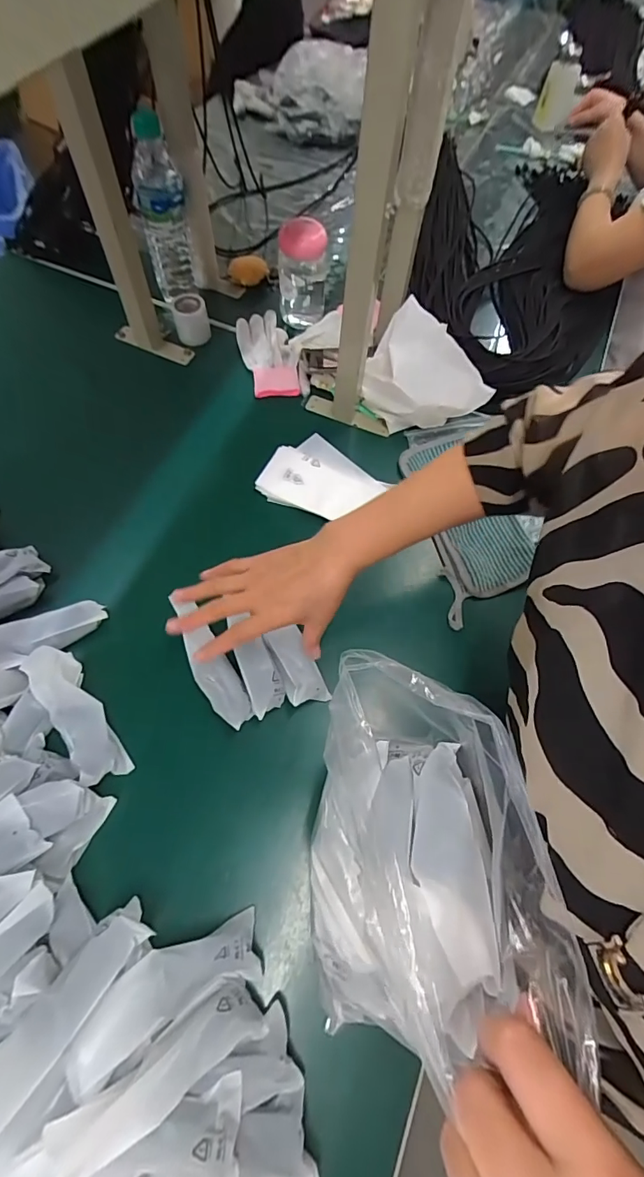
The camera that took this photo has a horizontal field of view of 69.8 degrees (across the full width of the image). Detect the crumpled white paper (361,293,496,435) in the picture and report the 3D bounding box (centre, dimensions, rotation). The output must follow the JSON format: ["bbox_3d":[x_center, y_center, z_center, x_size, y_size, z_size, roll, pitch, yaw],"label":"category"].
[{"bbox_3d":[0.142,-0.280,0.622,0.165,0.115,0.095,26,67,9],"label":"crumpled white paper"}]

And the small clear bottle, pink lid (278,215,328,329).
[{"bbox_3d":[-0.029,-0.480,0.714,0.072,0.144,0.069,1,65,-2],"label":"small clear bottle, pink lid"}]

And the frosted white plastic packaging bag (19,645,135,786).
[{"bbox_3d":[-0.244,0.126,0.461,0.044,0.033,0.144,-31,87,-16],"label":"frosted white plastic packaging bag"}]

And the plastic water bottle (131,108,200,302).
[{"bbox_3d":[-0.231,-0.545,0.686,0.065,0.217,0.071,-9,66,-7],"label":"plastic water bottle"}]

